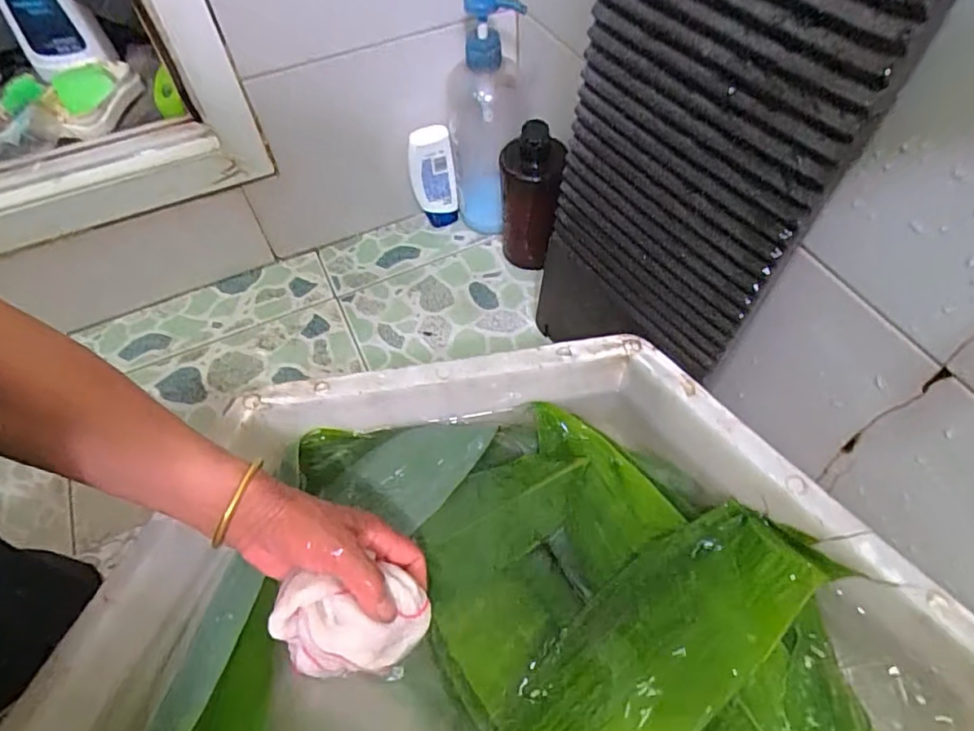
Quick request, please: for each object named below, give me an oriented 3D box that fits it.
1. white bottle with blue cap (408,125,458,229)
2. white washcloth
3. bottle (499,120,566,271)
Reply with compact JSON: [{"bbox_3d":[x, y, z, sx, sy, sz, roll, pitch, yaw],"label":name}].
[{"bbox_3d":[-0.061,-0.214,0.669,0.049,0.127,0.025,-8,56,-2],"label":"white bottle with blue cap"},{"bbox_3d":[-0.085,0.163,0.363,0.089,0.054,0.052,-11,56,-4],"label":"white washcloth"},{"bbox_3d":[0.048,-0.180,0.621,0.066,0.157,0.067,0,56,3],"label":"bottle"}]

